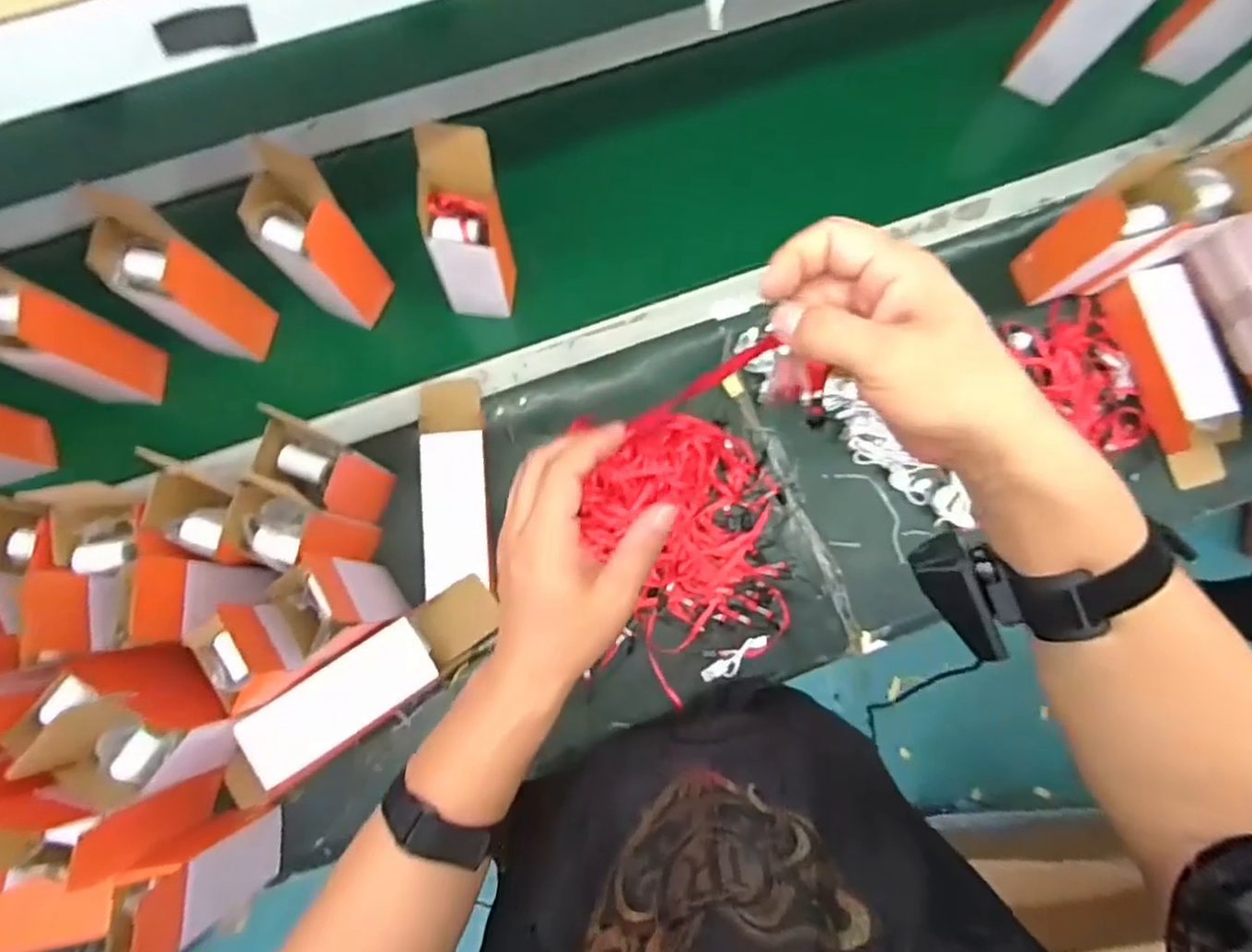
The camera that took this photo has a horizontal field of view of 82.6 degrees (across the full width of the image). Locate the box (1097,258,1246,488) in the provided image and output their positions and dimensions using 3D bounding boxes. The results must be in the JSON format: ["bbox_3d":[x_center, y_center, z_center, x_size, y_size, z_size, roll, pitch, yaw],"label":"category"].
[{"bbox_3d":[0.625,-0.113,0.804,0.069,0.070,0.246,-12,82,-5],"label":"box"}]

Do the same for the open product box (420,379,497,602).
[{"bbox_3d":[-0.181,0.003,0.760,0.069,0.056,0.232,-6,81,-4],"label":"open product box"}]

